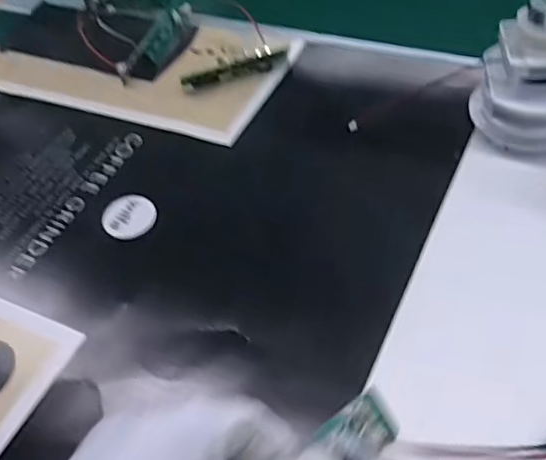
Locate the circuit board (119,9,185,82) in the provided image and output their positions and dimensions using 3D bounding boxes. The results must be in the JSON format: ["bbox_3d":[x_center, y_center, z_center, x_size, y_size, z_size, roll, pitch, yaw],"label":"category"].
[{"bbox_3d":[-0.097,-0.154,0.512,0.026,0.018,0.093,11,50,16],"label":"circuit board"}]

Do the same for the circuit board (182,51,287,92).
[{"bbox_3d":[-0.030,-0.124,0.474,0.084,0.014,0.008,-23,50,-8],"label":"circuit board"}]

